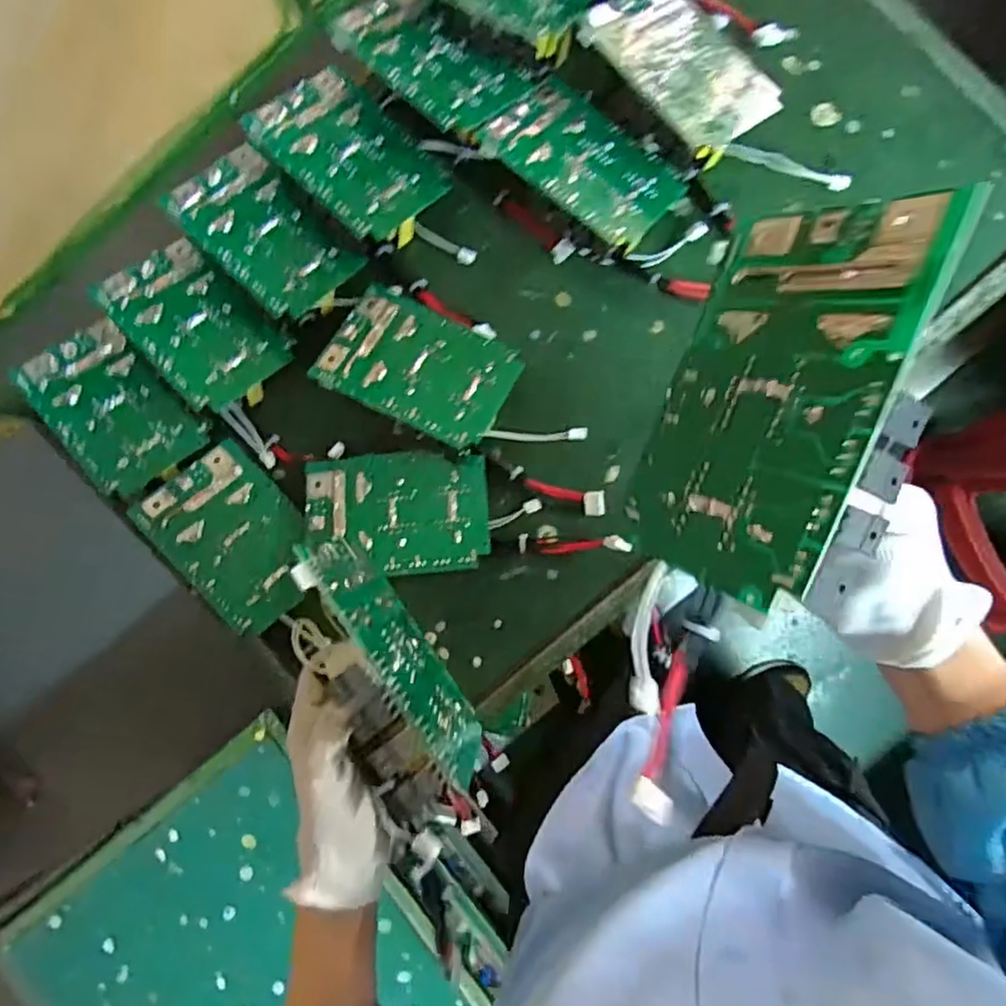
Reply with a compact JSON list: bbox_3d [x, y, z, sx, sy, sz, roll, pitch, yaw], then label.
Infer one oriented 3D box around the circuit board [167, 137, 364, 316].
[{"bbox_3d":[-0.218,-0.249,0.603,0.156,0.015,0.107,41,72,1],"label":"circuit board"}]

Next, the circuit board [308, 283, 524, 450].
[{"bbox_3d":[-0.074,-0.124,0.590,0.162,0.012,0.111,26,73,7],"label":"circuit board"}]

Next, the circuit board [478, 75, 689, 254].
[{"bbox_3d":[0.075,-0.303,0.584,0.165,0.036,0.132,42,69,6],"label":"circuit board"}]

